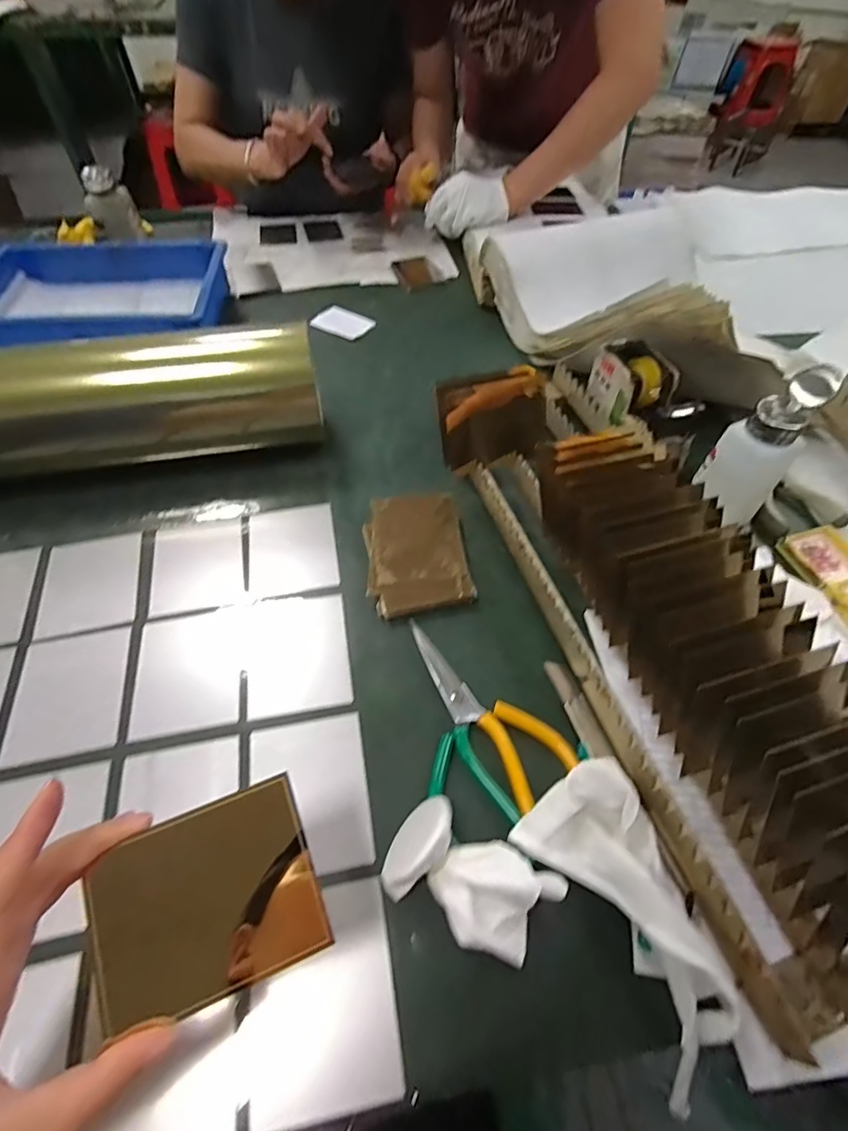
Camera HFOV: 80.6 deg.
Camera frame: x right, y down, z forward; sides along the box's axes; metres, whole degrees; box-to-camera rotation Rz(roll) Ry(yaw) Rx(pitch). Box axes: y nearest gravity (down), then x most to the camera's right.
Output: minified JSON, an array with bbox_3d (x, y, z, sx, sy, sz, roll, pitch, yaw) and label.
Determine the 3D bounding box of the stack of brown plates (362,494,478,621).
[{"bbox_3d":[-0.008,-0.014,0.464,0.090,0.016,0.131,-6,55,-5],"label":"stack of brown plates"}]

